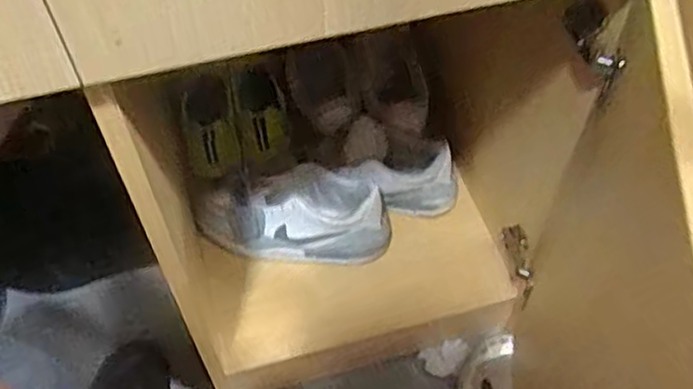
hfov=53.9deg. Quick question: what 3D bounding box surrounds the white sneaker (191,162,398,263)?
[{"bbox_3d":[-0.069,0.033,0.899,0.249,0.116,0.093,2,54,3],"label":"white sneaker"}]

